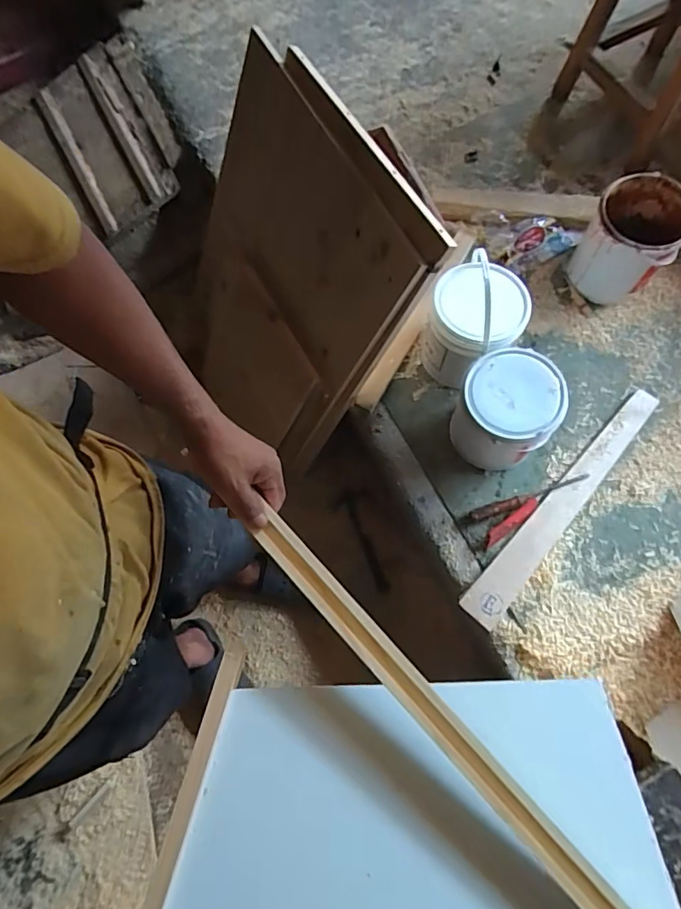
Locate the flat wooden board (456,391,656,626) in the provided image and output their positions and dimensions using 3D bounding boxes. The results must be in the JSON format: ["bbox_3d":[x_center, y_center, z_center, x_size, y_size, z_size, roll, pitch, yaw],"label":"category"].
[{"bbox_3d":[0.448,0.094,1.010,0.071,0.009,0.591,40,79,11],"label":"flat wooden board"}]

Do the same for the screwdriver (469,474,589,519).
[{"bbox_3d":[0.382,0.088,1.014,0.247,0.027,0.023,-16,70,-4],"label":"screwdriver"}]

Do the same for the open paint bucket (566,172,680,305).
[{"bbox_3d":[0.613,-0.453,1.070,0.177,0.179,0.191,26,73,11],"label":"open paint bucket"}]

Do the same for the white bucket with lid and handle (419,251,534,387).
[{"bbox_3d":[0.263,-0.253,0.995,0.169,0.246,0.171,-1,70,2],"label":"white bucket with lid and handle"}]

